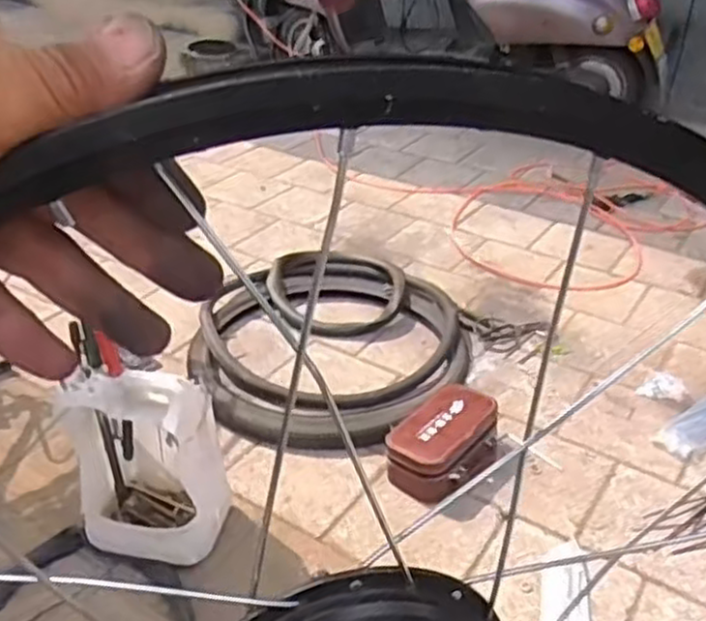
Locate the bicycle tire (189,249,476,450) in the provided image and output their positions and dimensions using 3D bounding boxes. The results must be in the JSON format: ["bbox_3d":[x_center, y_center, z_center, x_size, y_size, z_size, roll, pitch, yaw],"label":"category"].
[{"bbox_3d":[-0.044,0.058,1.801,0.641,0.068,0.715,6,37,9],"label":"bicycle tire"}]

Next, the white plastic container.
[{"bbox_3d":[-0.354,0.256,1.247,0.246,0.330,0.168,16,35,23],"label":"white plastic container"}]

